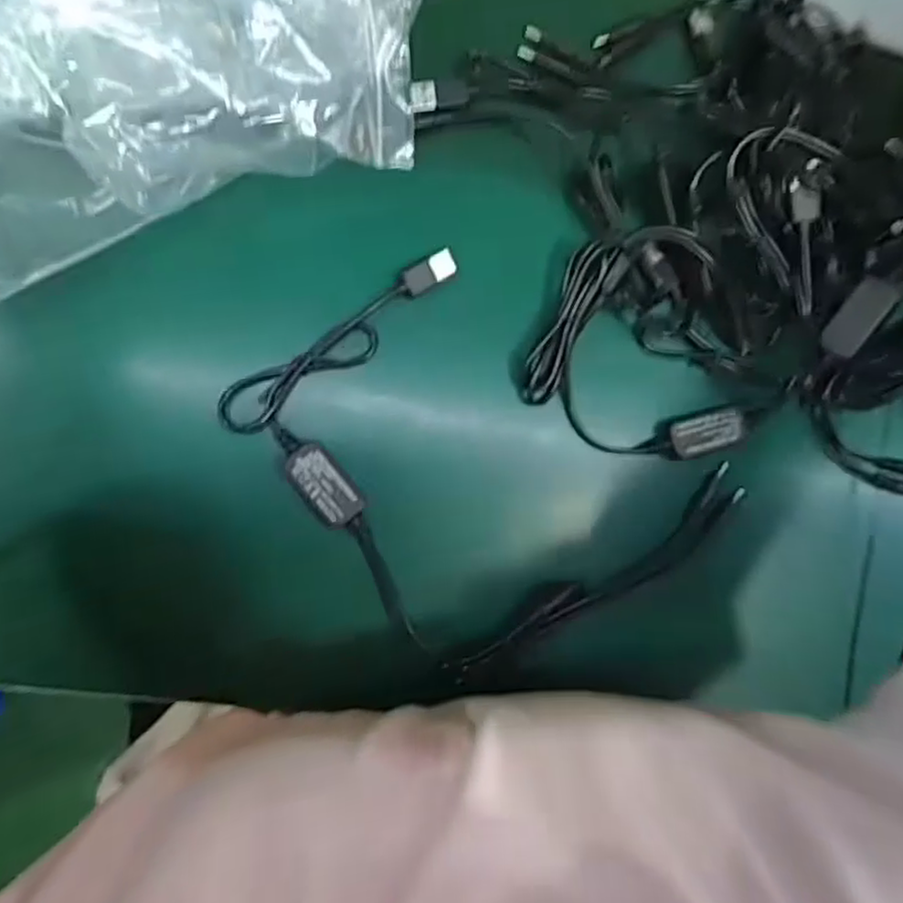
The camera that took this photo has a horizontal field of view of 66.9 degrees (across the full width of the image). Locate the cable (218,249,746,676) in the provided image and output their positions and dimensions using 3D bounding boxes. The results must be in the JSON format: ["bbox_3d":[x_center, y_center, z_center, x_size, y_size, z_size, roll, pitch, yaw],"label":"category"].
[{"bbox_3d":[0.023,0.004,0.341,0.177,0.016,0.210,-40,96,-6],"label":"cable"}]

